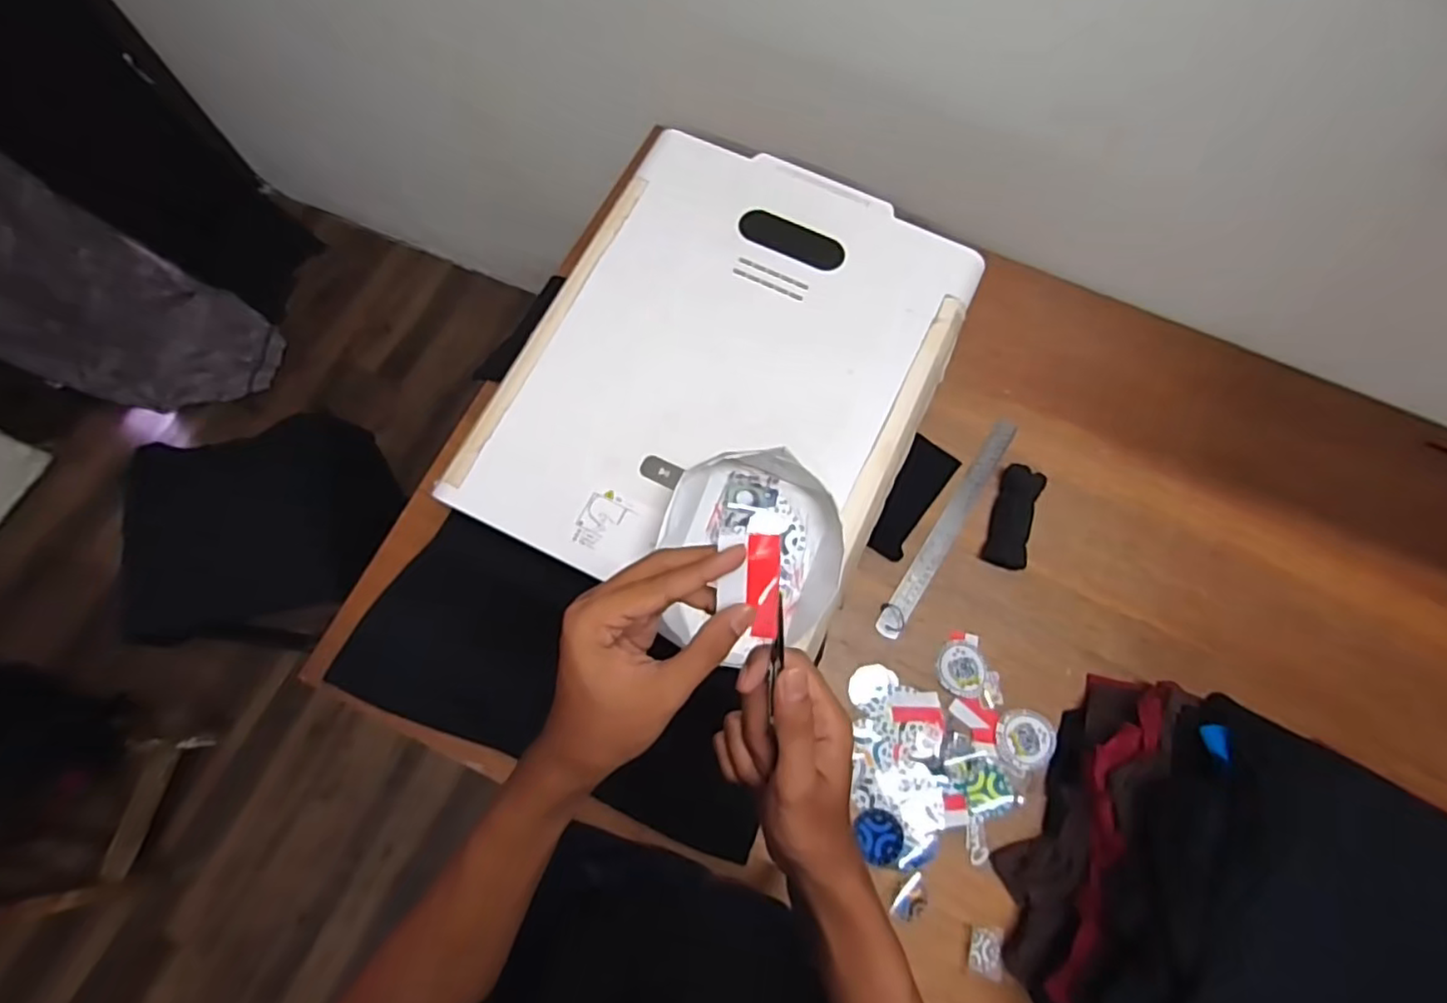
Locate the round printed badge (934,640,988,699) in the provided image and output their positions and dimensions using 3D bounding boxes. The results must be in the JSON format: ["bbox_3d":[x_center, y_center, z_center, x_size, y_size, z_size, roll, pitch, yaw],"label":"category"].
[{"bbox_3d":[0.275,0.193,0.751,0.056,0.010,0.061,1,74,-2],"label":"round printed badge"}]

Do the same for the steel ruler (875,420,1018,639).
[{"bbox_3d":[0.280,0.028,0.804,0.029,0.007,0.320,33,76,8],"label":"steel ruler"}]

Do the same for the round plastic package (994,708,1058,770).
[{"bbox_3d":[0.339,0.265,0.724,0.065,0.012,0.062,1,74,-2],"label":"round plastic package"}]

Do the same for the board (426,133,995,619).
[{"bbox_3d":[0.004,-0.141,0.671,0.396,0.033,0.494,26,74,5],"label":"board"}]

